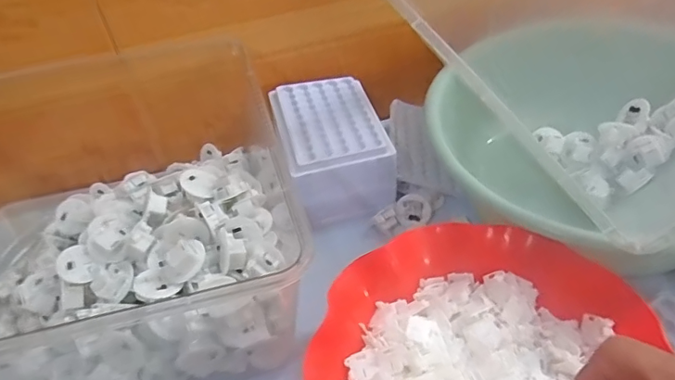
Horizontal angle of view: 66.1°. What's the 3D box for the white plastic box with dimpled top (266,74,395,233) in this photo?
[{"bbox_3d":[-0.006,-0.044,0.516,0.094,0.068,0.134,-14,46,-8],"label":"white plastic box with dimpled top"}]

